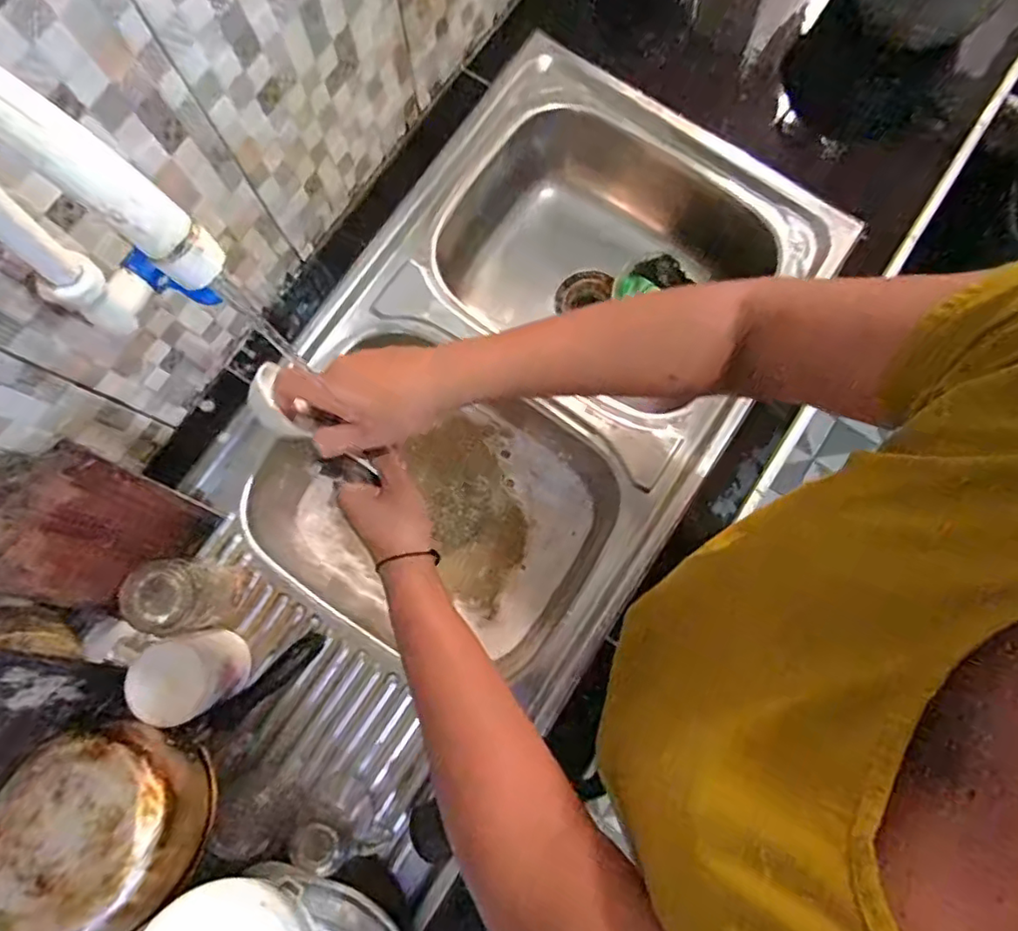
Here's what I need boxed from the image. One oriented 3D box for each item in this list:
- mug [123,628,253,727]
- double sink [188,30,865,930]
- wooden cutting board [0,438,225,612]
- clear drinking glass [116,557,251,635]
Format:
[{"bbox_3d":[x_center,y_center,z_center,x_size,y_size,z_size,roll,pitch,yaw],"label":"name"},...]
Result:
[{"bbox_3d":[-0.323,0.214,0.611,0.082,0.088,0.075,0,79,0],"label":"mug"},{"bbox_3d":[-0.017,-0.037,0.762,0.472,0.218,0.947,33,81,6],"label":"double sink"},{"bbox_3d":[-0.408,0.055,0.543,0.011,0.298,0.143,35,79,24],"label":"wooden cutting board"},{"bbox_3d":[-0.327,0.131,0.610,0.064,0.122,0.069,0,79,0],"label":"clear drinking glass"}]

